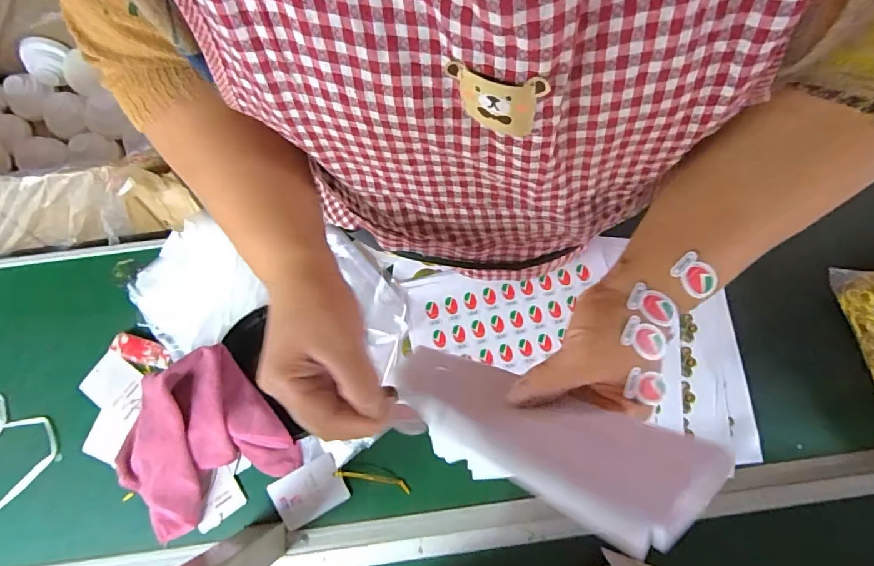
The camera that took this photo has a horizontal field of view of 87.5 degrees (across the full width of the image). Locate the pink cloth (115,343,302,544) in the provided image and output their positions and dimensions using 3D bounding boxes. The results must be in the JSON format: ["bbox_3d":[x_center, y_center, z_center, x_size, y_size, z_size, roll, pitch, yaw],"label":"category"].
[{"bbox_3d":[-0.239,0.155,0.450,0.164,0.038,0.147,-29,91,-2],"label":"pink cloth"}]

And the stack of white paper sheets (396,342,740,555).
[{"bbox_3d":[0.041,0.077,0.268,0.065,0.215,0.010,-25,110,-28],"label":"stack of white paper sheets"}]

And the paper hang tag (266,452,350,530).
[{"bbox_3d":[-0.129,0.210,0.459,0.070,0.005,0.051,-28,85,-5],"label":"paper hang tag"}]

